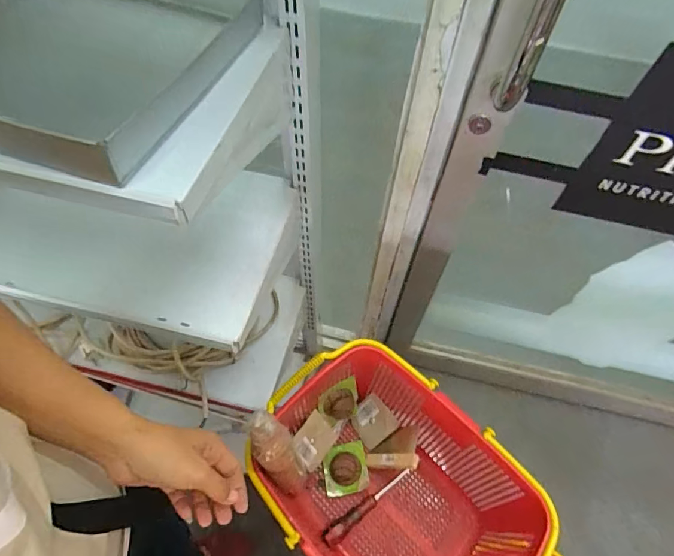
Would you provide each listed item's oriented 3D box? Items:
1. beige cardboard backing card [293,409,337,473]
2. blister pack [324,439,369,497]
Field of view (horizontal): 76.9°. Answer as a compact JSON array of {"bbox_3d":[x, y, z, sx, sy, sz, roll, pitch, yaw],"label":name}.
[{"bbox_3d":[-0.041,0.289,0.747,0.008,0.086,0.079,9,50,50],"label":"beige cardboard backing card"},{"bbox_3d":[0.016,0.348,0.780,0.078,0.033,0.086,-7,57,-8],"label":"blister pack"}]

